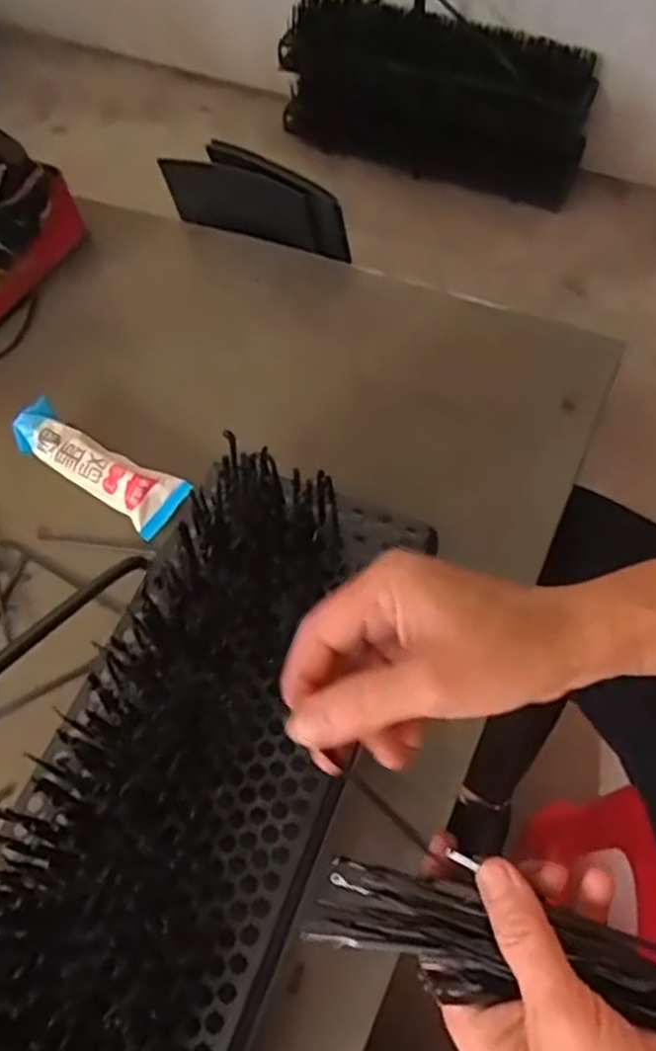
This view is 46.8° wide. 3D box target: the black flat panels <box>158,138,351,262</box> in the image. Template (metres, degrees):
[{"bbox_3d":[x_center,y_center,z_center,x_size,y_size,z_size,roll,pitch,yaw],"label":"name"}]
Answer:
[{"bbox_3d":[-0.058,-0.282,0.658,0.175,0.073,0.036,20,62,14],"label":"black flat panels"}]

